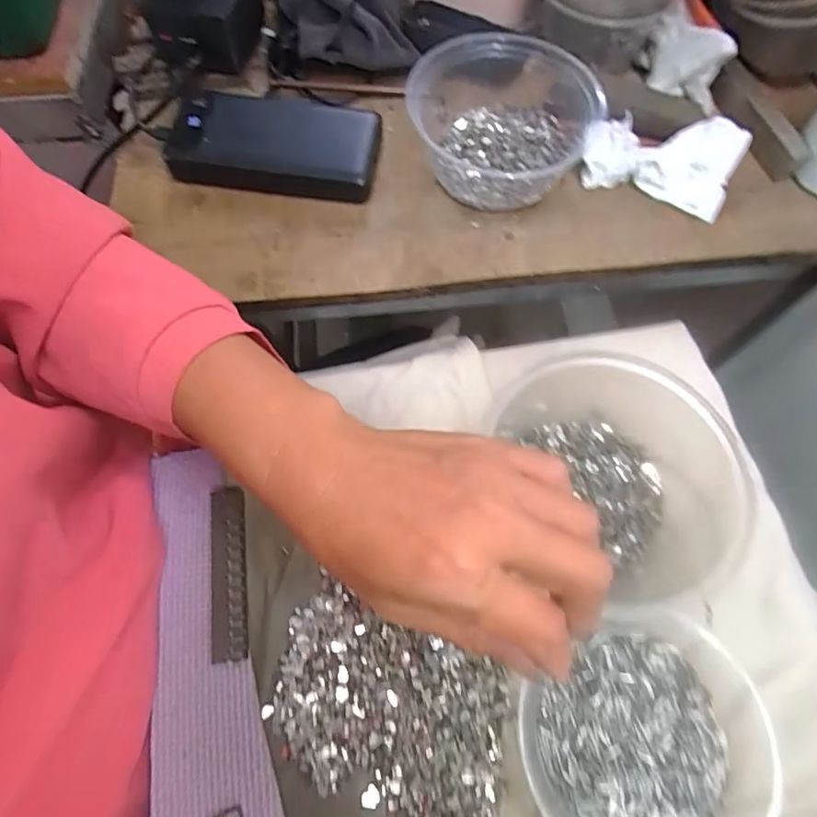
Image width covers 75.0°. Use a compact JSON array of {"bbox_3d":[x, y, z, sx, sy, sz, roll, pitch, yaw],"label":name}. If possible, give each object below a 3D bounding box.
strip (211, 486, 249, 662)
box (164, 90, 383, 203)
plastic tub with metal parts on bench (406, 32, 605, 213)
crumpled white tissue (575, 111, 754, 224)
[{"bbox_3d":[-0.107,0.097,0.319,0.021,0.013,0.098,-7,67,-3],"label":"strip"},{"bbox_3d":[-0.100,-0.200,0.402,0.150,0.028,0.069,8,67,3],"label":"box"},{"bbox_3d":[0.078,-0.226,0.397,0.130,0.055,0.141,0,67,0],"label":"plastic tub with metal parts on bench"},{"bbox_3d":[0.187,-0.188,0.394,0.109,0.030,0.059,19,68,8],"label":"crumpled white tissue"}]

